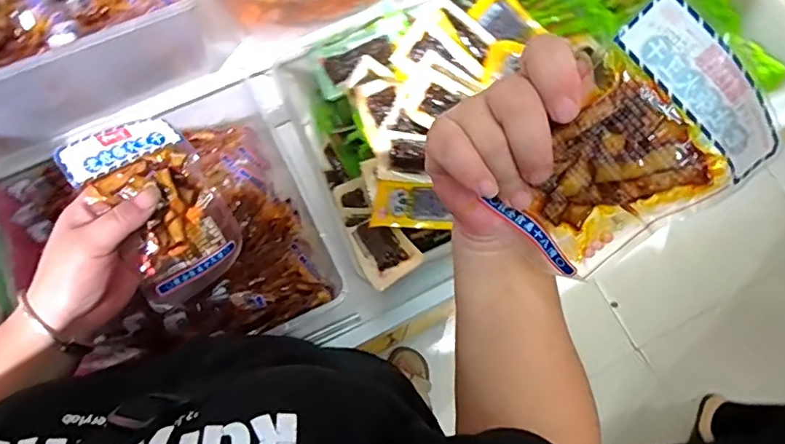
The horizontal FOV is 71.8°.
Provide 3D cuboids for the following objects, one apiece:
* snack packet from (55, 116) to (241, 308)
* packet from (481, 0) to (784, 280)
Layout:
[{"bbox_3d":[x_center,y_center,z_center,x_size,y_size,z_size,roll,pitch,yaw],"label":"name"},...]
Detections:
[{"bbox_3d":[-0.162,-0.007,0.385,0.078,0.023,0.128,-29,111,-15],"label":"snack packet"},{"bbox_3d":[0.096,-0.027,0.240,0.074,0.120,0.011,51,44,9],"label":"packet"}]

